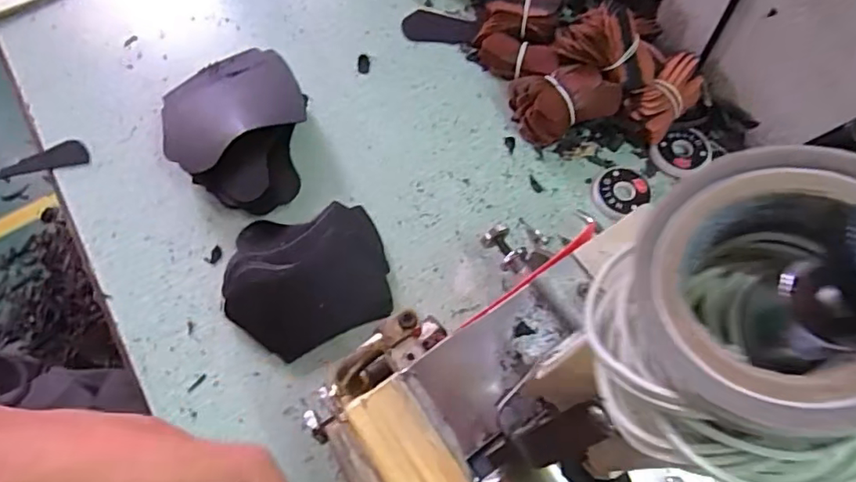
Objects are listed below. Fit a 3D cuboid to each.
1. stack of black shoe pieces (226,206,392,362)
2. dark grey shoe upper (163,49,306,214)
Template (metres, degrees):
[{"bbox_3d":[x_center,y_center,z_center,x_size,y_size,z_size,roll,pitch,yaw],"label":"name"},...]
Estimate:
[{"bbox_3d":[-0.099,0.028,0.450,0.127,0.021,0.114,-16,67,-6],"label":"stack of black shoe pieces"},{"bbox_3d":[-0.161,-0.093,0.486,0.116,0.049,0.138,-26,68,-10],"label":"dark grey shoe upper"}]

